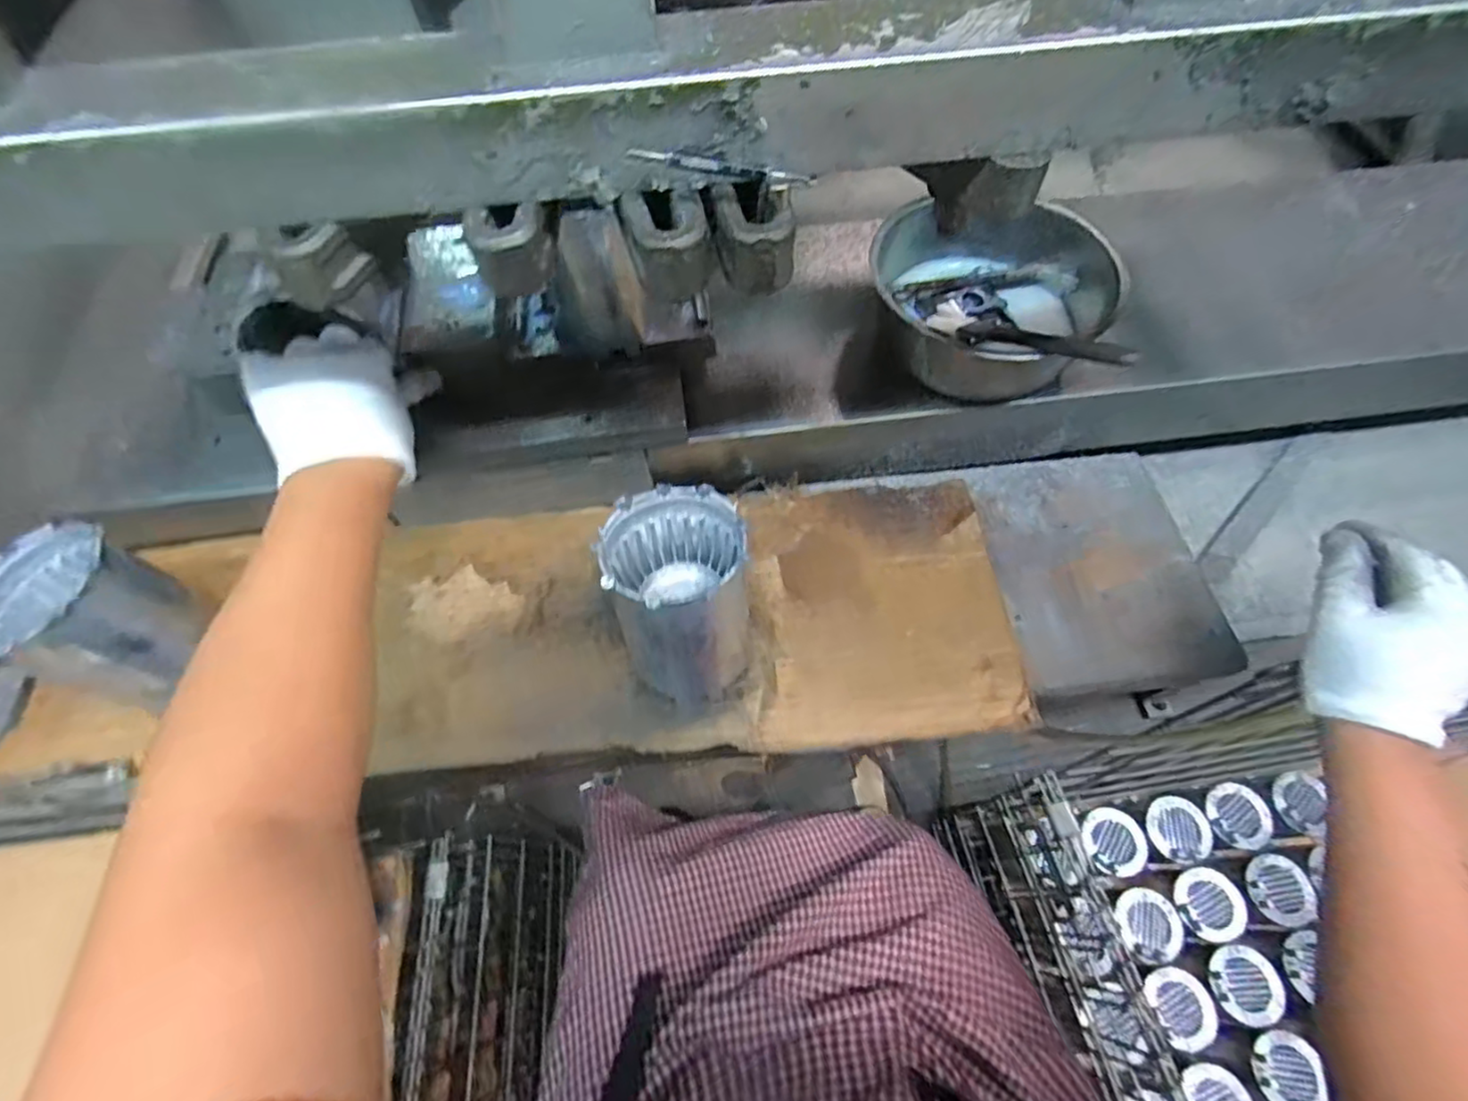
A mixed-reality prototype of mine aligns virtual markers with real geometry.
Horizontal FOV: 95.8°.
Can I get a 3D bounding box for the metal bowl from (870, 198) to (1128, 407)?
[{"bbox_3d":[0.205,-0.205,0.547,0.189,0.076,0.162,-29,65,-14],"label":"metal bowl"}]

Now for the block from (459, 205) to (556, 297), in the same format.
[{"bbox_3d":[-0.091,-0.126,0.275,0.031,0.027,0.024,-22,64,-11],"label":"block"}]

